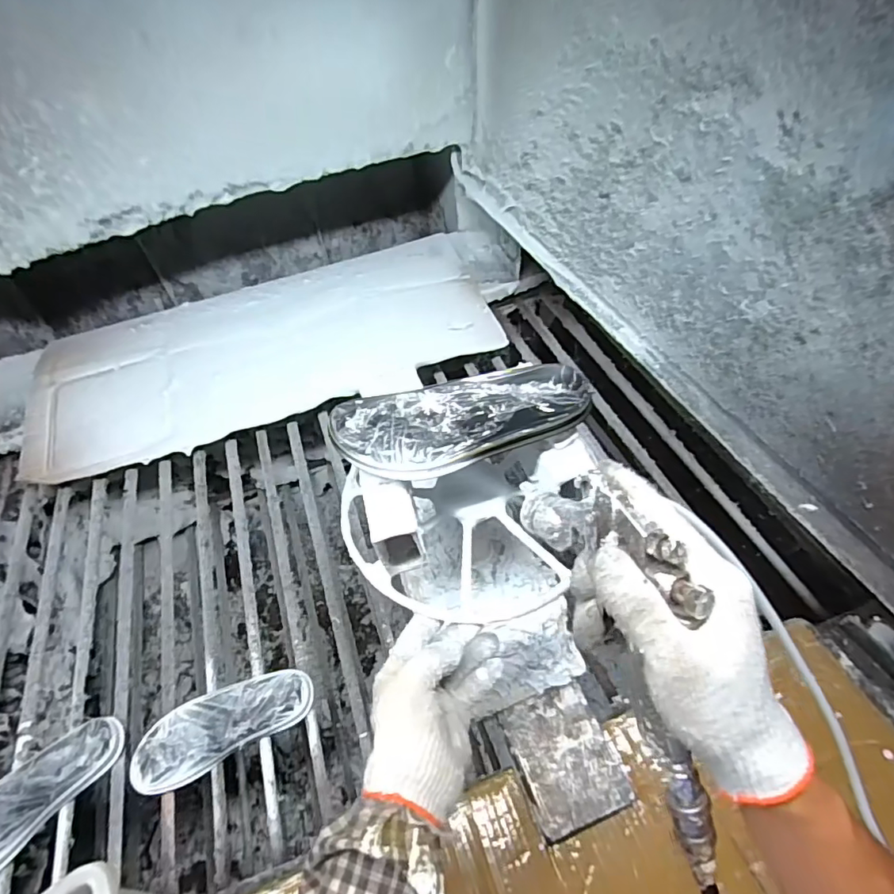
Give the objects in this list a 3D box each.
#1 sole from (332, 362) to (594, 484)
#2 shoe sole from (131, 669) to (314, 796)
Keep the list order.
[{"bbox_3d":[0.013,-0.027,0.468,0.222,0.020,0.092,-15,51,-7],"label":"sole"},{"bbox_3d":[-0.300,0.370,0.701,0.230,0.016,0.091,-25,57,-14],"label":"shoe sole"}]

